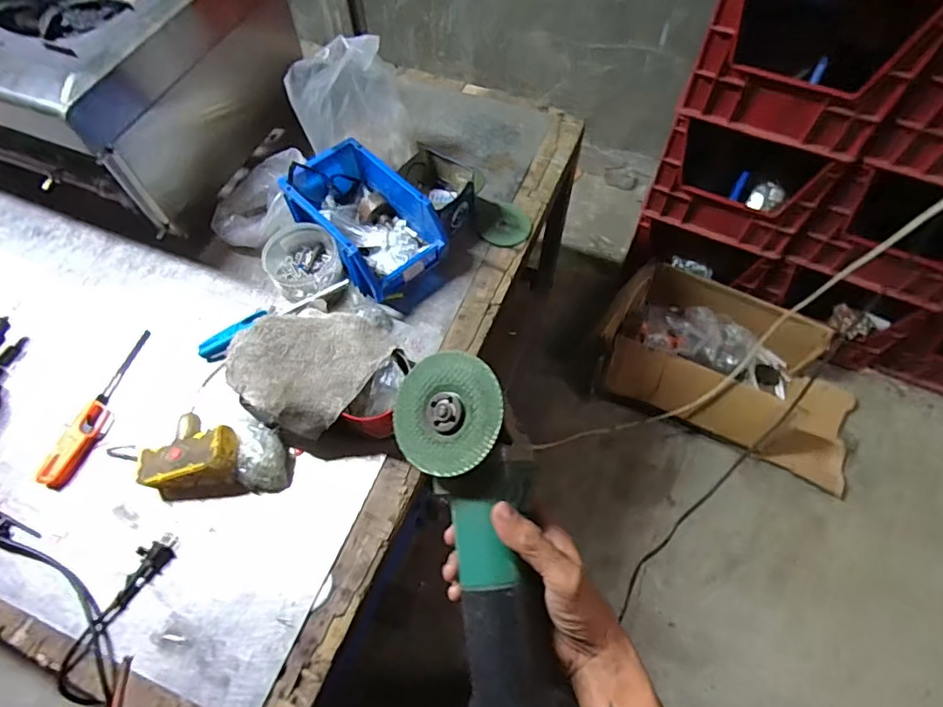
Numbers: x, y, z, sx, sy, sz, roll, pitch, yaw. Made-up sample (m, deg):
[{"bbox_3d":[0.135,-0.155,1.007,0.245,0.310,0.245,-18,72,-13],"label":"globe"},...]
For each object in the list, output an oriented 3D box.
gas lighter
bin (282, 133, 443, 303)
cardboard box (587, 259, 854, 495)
[{"bbox_3d":[-0.549,0.077,0.783,0.040,0.020,0.250,14,63,9],"label":"gas lighter"},{"bbox_3d":[-0.173,-0.215,0.867,0.160,0.121,0.243,-40,68,-18],"label":"bin"},{"bbox_3d":[0.729,0.042,1.498,0.750,0.211,0.390,23,65,13],"label":"cardboard box"}]

